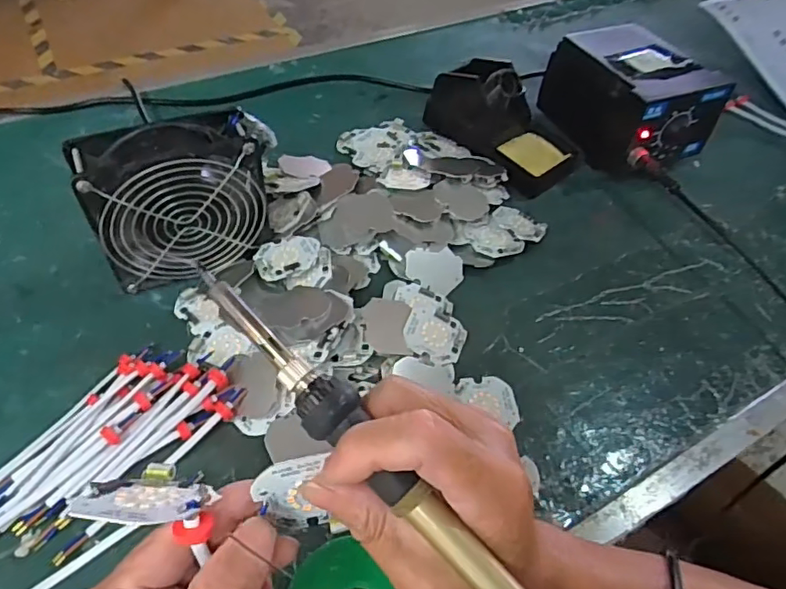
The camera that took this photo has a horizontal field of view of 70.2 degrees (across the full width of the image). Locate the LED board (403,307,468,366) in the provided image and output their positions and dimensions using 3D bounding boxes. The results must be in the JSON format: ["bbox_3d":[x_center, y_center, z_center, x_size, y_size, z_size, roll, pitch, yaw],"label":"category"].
[{"bbox_3d":[0.032,0.032,0.425,0.047,0.004,0.044,29,52,-3],"label":"LED board"}]

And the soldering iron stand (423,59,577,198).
[{"bbox_3d":[0.109,-0.176,0.555,0.074,0.071,0.146,-33,62,-27],"label":"soldering iron stand"}]

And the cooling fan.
[{"bbox_3d":[-0.154,-0.067,0.412,0.122,0.111,0.047,-18,56,-19],"label":"cooling fan"}]

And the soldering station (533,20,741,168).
[{"bbox_3d":[0.243,-0.200,0.574,0.108,0.094,0.149,-17,56,-18],"label":"soldering station"}]

